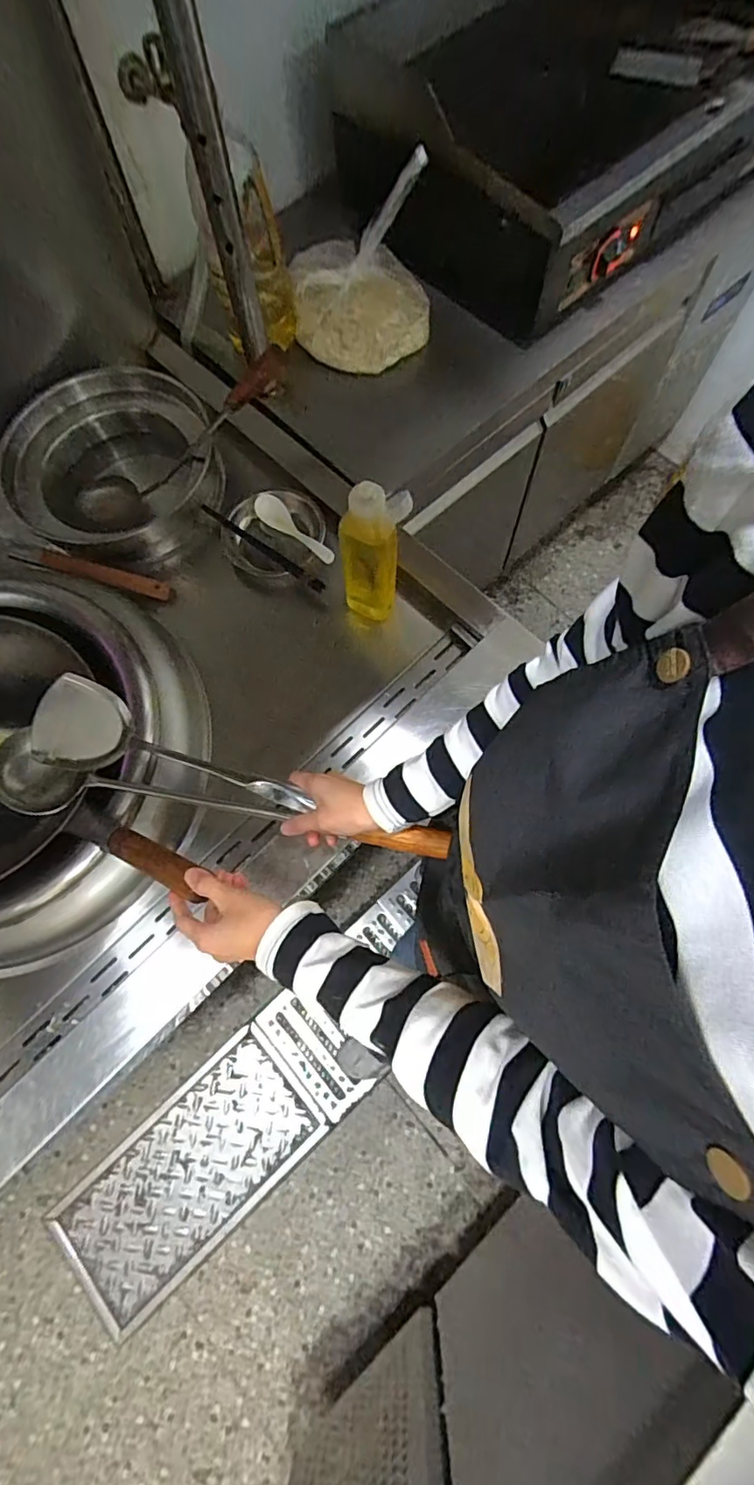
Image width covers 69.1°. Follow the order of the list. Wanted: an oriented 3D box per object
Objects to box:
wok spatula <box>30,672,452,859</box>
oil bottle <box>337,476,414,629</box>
[{"bbox_3d":[-0.145,0.029,0.584,0.455,0.040,0.091,16,74,5],"label":"wok spatula"},{"bbox_3d":[-0.004,-0.226,0.703,0.083,0.245,0.054,-14,73,-2],"label":"oil bottle"}]

